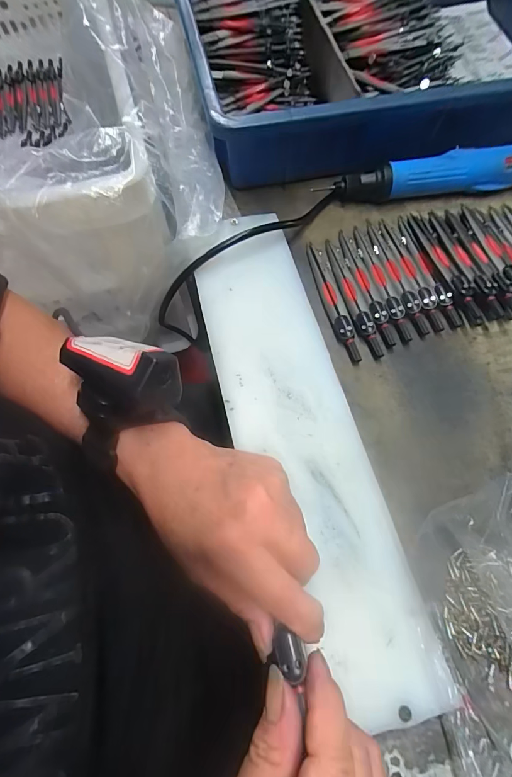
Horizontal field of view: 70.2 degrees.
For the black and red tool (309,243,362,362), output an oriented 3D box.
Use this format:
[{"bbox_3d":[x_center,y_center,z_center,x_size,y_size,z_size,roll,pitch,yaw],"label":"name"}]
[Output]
[{"bbox_3d":[0.069,-0.080,0.322,0.014,0.010,0.124,-11,69,-5],"label":"black and red tool"}]

